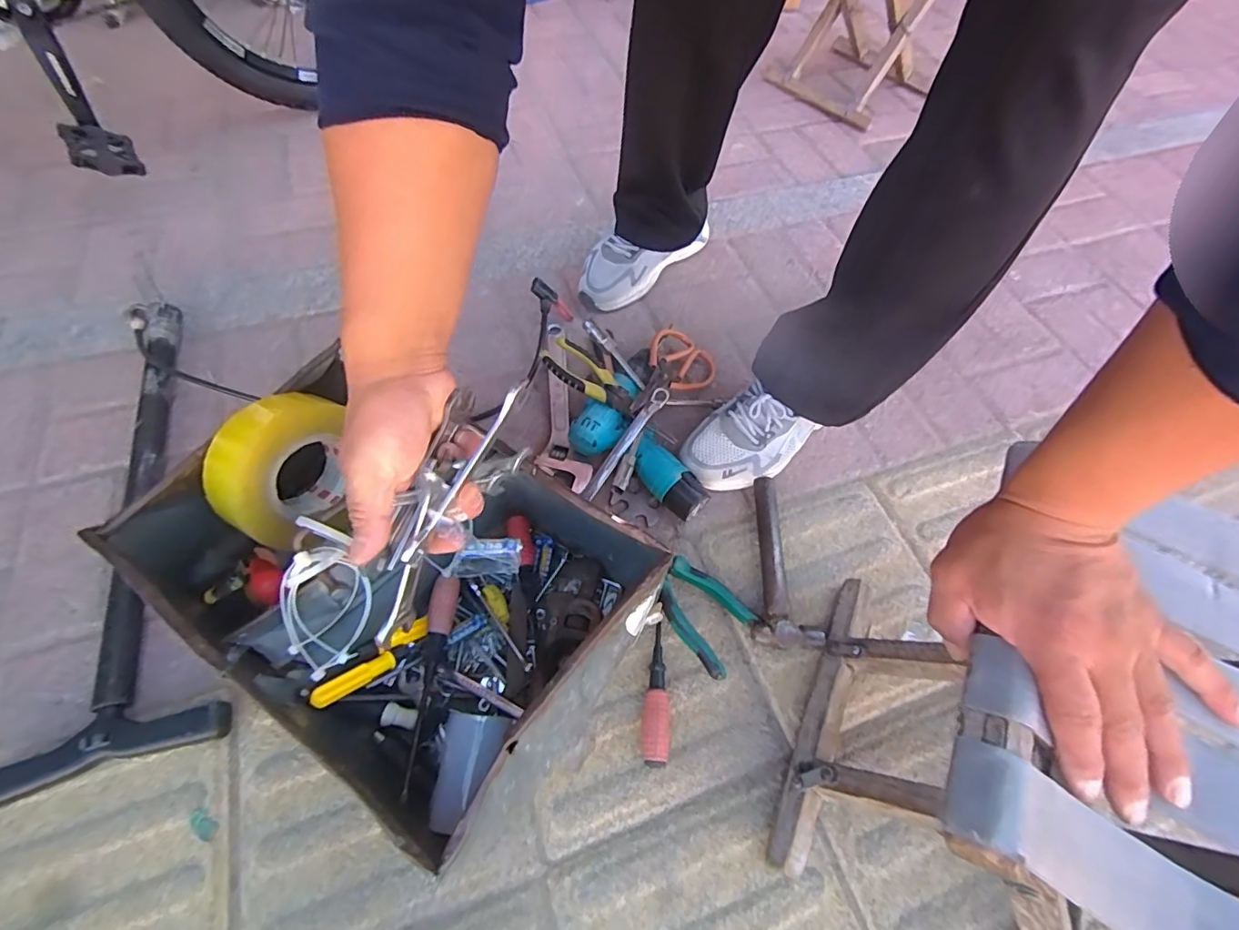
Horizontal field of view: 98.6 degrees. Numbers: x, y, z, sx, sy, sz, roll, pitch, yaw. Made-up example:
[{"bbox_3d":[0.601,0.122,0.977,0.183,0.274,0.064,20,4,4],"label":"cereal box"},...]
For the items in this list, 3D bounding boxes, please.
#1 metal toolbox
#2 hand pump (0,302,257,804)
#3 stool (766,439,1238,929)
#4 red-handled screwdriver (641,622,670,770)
[{"bbox_3d":[-0.191,0.091,0.496,0.400,0.176,0.312,34,62,17],"label":"metal toolbox"},{"bbox_3d":[-0.530,0.021,0.604,0.195,0.059,0.596,-11,59,-10],"label":"hand pump"},{"bbox_3d":[0.311,0.198,0.399,0.258,0.266,0.289,23,61,14],"label":"stool"},{"bbox_3d":[0.036,0.230,0.537,0.025,0.023,0.131,3,58,-1],"label":"red-handled screwdriver"}]

